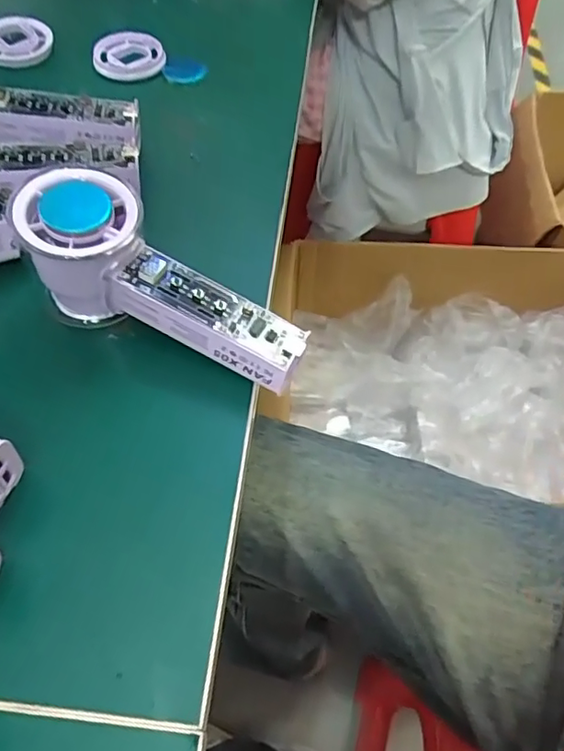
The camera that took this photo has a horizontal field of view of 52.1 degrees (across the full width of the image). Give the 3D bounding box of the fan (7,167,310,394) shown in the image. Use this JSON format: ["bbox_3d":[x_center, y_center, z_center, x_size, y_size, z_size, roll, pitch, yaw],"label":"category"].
[{"bbox_3d":[-0.060,-0.036,0.284,0.145,0.060,0.054,29,60,2],"label":"fan"}]

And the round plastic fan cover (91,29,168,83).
[{"bbox_3d":[-0.114,-0.240,0.431,0.052,0.011,0.050,-10,57,-8],"label":"round plastic fan cover"}]

